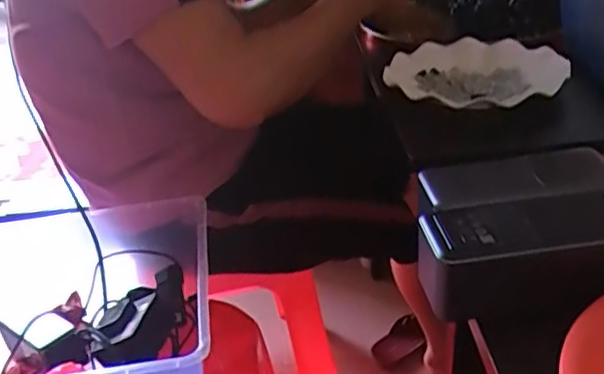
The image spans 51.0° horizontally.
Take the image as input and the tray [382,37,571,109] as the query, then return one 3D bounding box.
[{"bbox_3d":[0.186,-0.125,0.693,0.179,0.034,0.184,1,30,12],"label":"tray"}]

